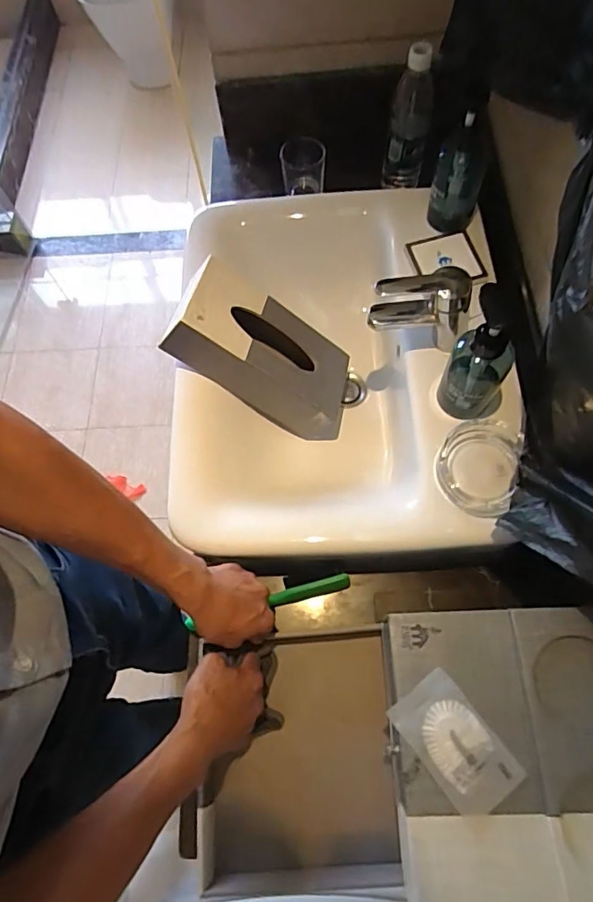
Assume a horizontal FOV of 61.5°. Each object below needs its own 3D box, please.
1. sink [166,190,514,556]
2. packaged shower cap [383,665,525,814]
[{"bbox_3d":[0.044,-0.115,0.710,0.400,0.154,0.538,-3,68,2],"label":"sink"},{"bbox_3d":[0.145,0.266,0.453,0.066,0.006,0.111,-36,71,-11],"label":"packaged shower cap"}]

